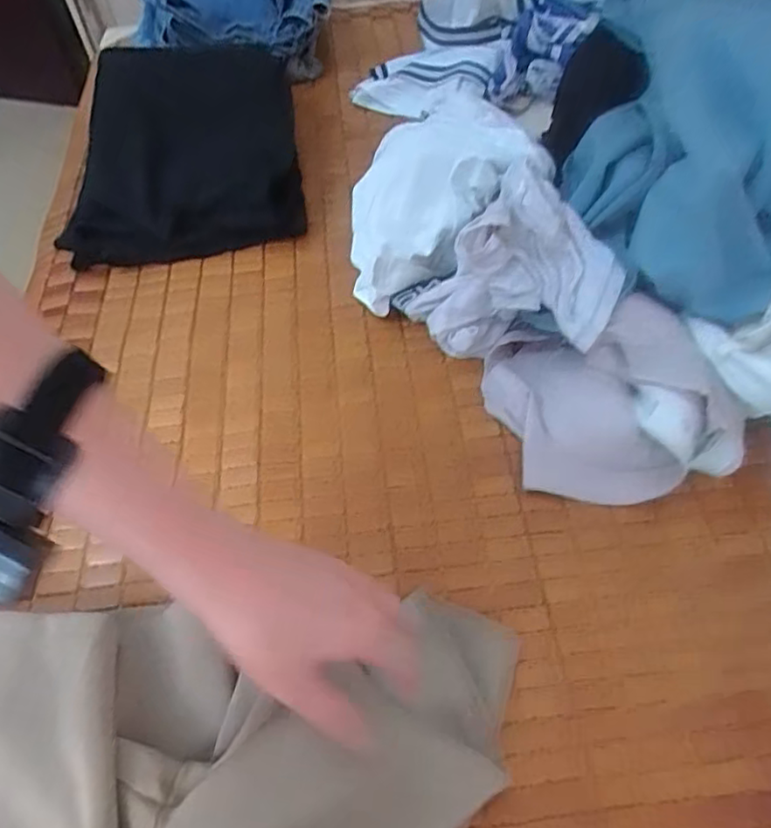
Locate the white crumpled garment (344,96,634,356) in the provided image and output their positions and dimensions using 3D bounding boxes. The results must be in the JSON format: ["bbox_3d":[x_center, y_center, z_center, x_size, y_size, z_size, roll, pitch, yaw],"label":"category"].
[{"bbox_3d":[0.070,-0.172,0.605,0.190,0.124,0.325,-11,53,-5],"label":"white crumpled garment"}]

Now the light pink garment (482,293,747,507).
[{"bbox_3d":[0.169,-0.018,0.512,0.144,0.078,0.171,-16,54,-9],"label":"light pink garment"}]

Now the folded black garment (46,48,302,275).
[{"bbox_3d":[-0.234,-0.317,0.762,0.250,0.081,0.329,-8,53,-3],"label":"folded black garment"}]

